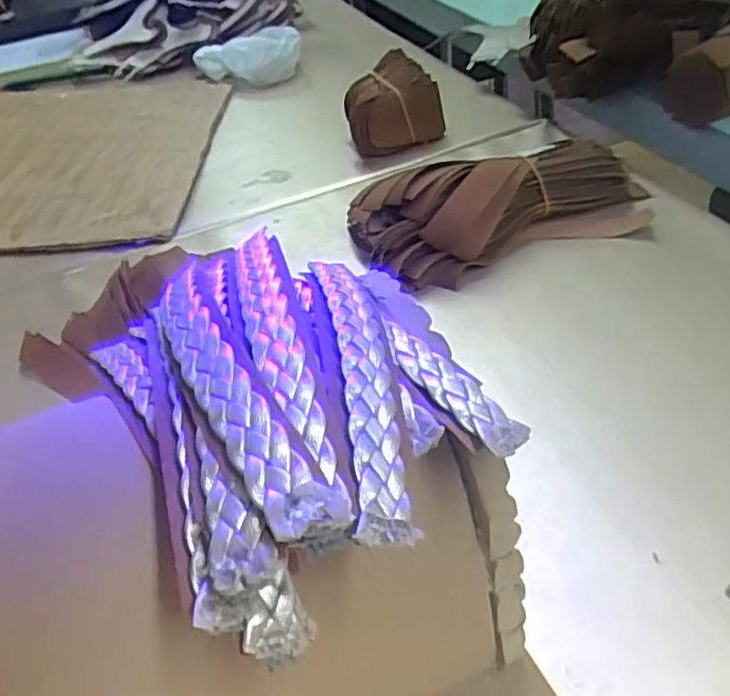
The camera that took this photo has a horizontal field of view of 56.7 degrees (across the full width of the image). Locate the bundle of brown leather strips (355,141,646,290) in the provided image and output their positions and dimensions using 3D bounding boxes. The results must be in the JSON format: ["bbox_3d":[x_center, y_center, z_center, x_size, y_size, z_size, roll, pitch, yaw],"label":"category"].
[{"bbox_3d":[0.088,-0.087,0.417,0.185,0.053,0.067,-14,42,-8],"label":"bundle of brown leather strips"}]

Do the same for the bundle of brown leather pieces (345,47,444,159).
[{"bbox_3d":[0.023,-0.191,0.542,0.073,0.061,0.063,-11,42,-4],"label":"bundle of brown leather pieces"}]

